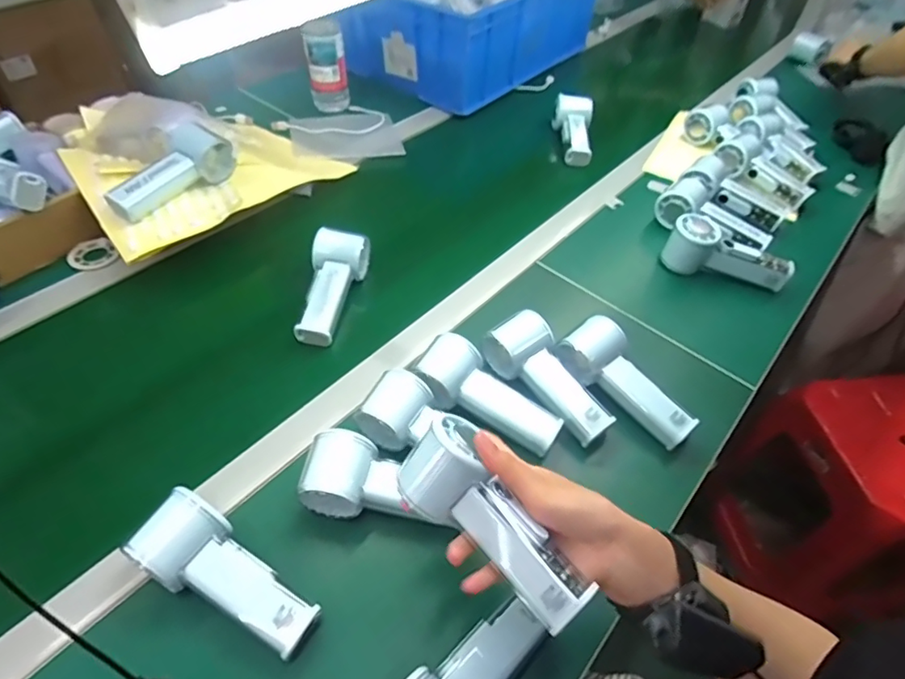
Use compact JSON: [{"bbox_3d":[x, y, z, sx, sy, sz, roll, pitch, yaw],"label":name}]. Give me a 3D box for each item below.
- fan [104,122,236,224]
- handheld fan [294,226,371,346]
[{"bbox_3d":[-0.347,-0.206,0.647,0.070,0.049,0.151,29,52,21],"label":"fan"},{"bbox_3d":[-0.143,-0.059,0.624,0.059,0.040,0.142,10,63,5],"label":"handheld fan"}]

